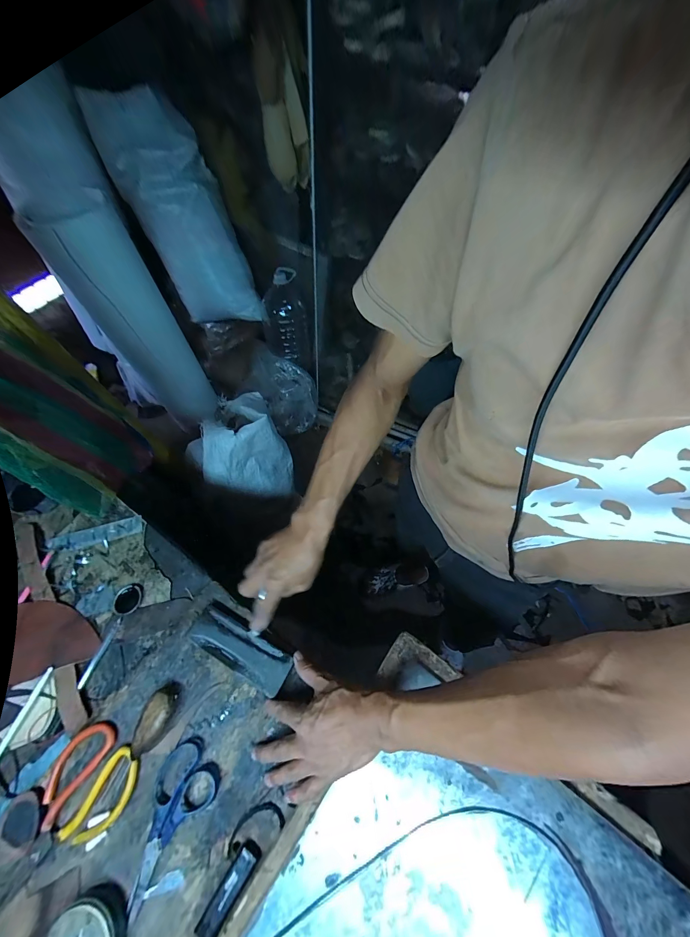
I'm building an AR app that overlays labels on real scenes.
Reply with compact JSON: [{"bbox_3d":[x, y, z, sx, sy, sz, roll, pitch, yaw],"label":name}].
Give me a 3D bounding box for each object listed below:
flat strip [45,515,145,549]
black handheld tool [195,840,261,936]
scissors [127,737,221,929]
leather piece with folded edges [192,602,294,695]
[{"bbox_3d":[-0.433,0.115,0.536,0.161,0.006,0.033,-15,65,-3],"label":"flat strip"},{"bbox_3d":[-0.124,0.454,0.332,0.030,0.007,0.084,12,59,48],"label":"black handheld tool"},{"bbox_3d":[-0.213,0.409,0.363,0.071,0.015,0.147,33,67,16],"label":"scissors"},{"bbox_3d":[-0.145,0.247,0.430,0.149,0.015,0.052,25,65,16],"label":"leather piece with folded edges"}]

